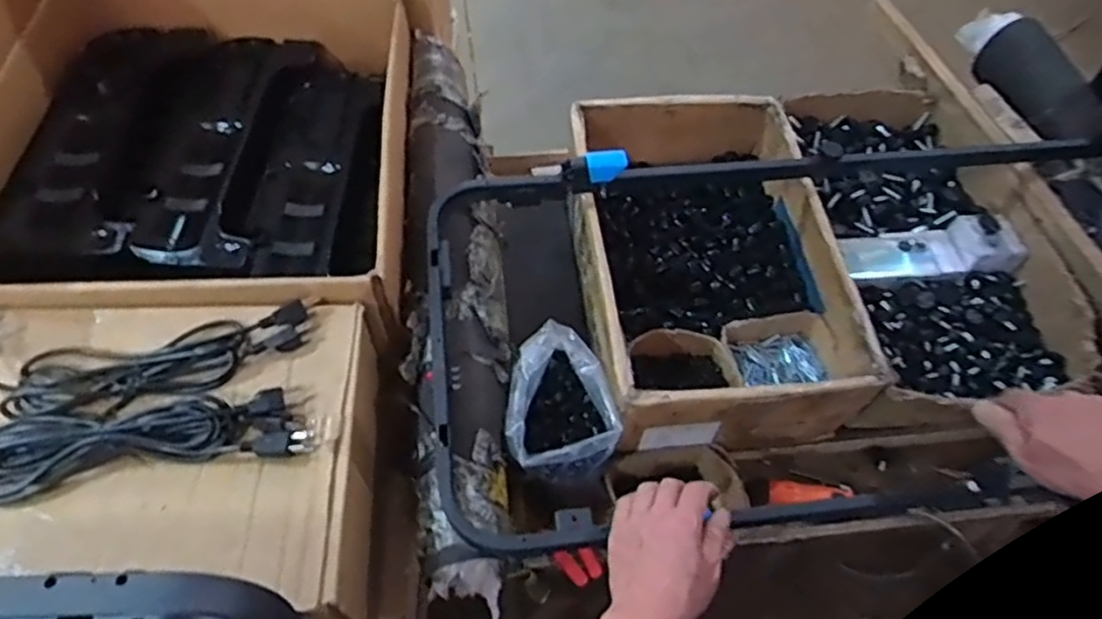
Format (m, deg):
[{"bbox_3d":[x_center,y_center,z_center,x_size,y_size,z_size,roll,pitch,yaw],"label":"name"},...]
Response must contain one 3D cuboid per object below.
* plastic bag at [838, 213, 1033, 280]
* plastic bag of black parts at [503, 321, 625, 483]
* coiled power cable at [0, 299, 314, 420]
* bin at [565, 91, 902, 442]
[{"bbox_3d":[0.582,-0.091,1.095,0.273,0.061,0.106,-6,57,8],"label":"plastic bag"},{"bbox_3d":[0.003,0.121,0.892,0.135,0.102,0.175,-12,59,-10],"label":"plastic bag of black parts"},{"bbox_3d":[-0.416,0.056,0.753,0.305,0.029,0.080,-10,59,-9],"label":"coiled power cable"},{"bbox_3d":[0.226,-0.081,1.045,0.359,0.161,0.539,-6,58,-6],"label":"bin"}]

